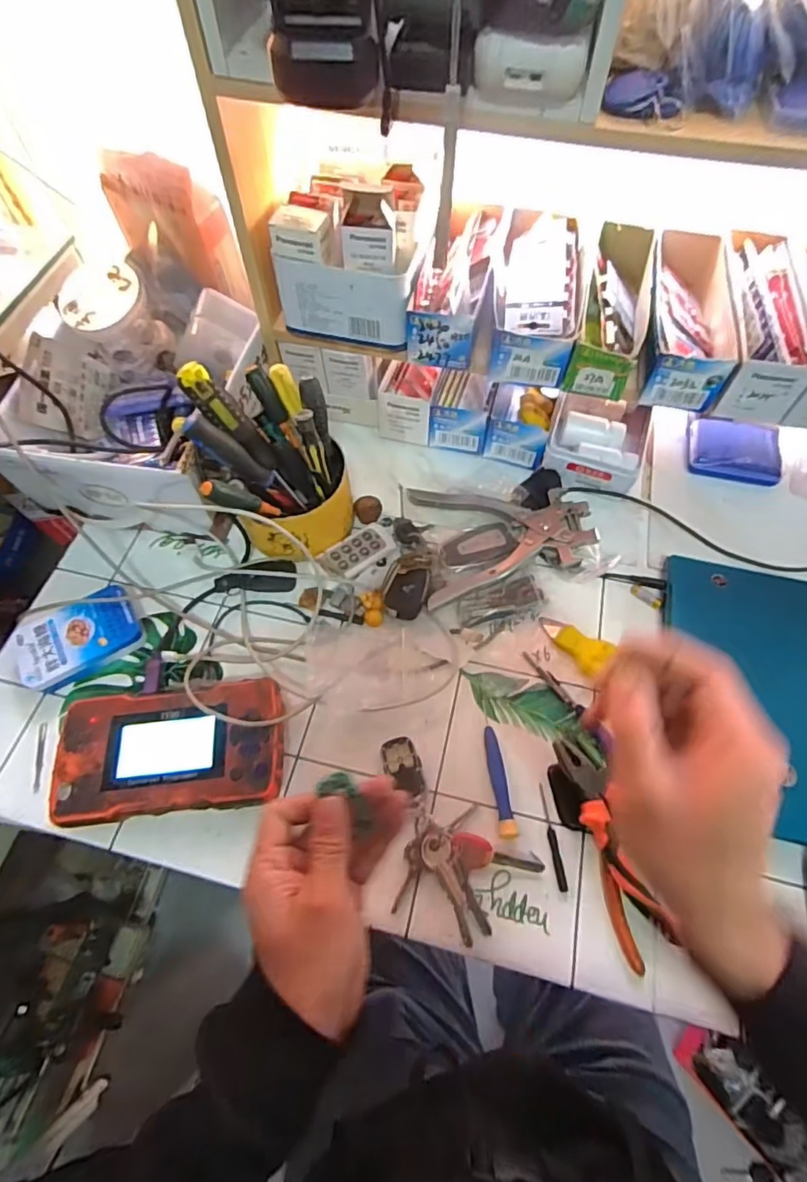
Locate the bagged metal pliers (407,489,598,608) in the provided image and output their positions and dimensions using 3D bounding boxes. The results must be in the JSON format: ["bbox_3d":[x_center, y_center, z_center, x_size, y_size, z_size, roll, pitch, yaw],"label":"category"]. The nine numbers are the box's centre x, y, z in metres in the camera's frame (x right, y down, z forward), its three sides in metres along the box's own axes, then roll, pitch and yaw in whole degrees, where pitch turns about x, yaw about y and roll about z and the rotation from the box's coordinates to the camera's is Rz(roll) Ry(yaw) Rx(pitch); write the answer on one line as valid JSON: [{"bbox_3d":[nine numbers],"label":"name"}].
[{"bbox_3d":[0.103,-0.060,0.548,0.174,0.020,0.138,-6,62,-3],"label":"bagged metal pliers"}]

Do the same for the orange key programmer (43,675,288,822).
[{"bbox_3d":[-0.186,0.131,0.445,0.176,0.038,0.102,-6,62,-2],"label":"orange key programmer"}]

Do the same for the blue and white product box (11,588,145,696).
[{"bbox_3d":[-0.299,0.043,0.502,0.102,0.024,0.072,-24,65,-12],"label":"blue and white product box"}]

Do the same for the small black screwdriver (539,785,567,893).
[{"bbox_3d":[0.117,0.192,0.426,0.007,0.004,0.077,-5,62,-2],"label":"small black screwdriver"}]

